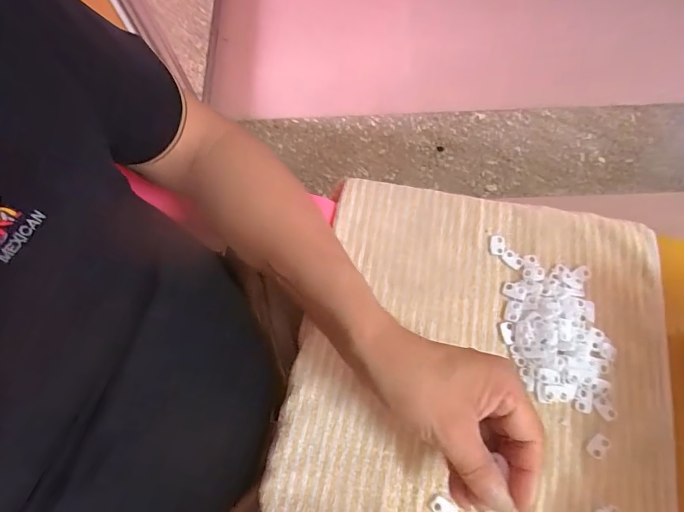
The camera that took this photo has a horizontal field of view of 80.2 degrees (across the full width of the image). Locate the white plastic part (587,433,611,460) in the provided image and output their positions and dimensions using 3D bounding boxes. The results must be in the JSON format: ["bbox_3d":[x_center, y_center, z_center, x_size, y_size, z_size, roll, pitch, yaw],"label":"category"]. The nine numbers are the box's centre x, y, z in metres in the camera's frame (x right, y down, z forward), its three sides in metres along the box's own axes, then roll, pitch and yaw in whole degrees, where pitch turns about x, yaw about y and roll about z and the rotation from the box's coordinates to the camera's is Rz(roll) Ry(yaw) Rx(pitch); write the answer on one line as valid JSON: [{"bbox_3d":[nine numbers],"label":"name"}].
[{"bbox_3d":[0.195,0.145,0.309,0.012,0.004,0.018,39,76,14],"label":"white plastic part"}]

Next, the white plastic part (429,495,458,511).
[{"bbox_3d":[0.075,0.187,0.298,0.021,0.004,0.013,36,76,13],"label":"white plastic part"}]

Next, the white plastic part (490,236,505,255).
[{"bbox_3d":[0.140,-0.010,0.366,0.013,0.004,0.018,10,71,5],"label":"white plastic part"}]

